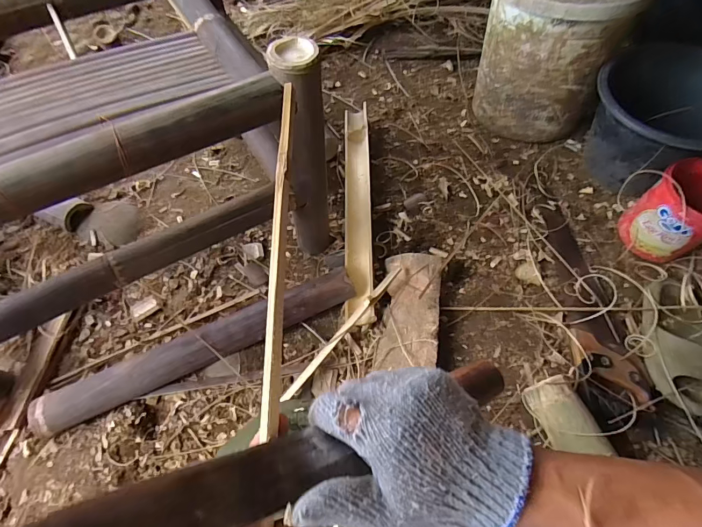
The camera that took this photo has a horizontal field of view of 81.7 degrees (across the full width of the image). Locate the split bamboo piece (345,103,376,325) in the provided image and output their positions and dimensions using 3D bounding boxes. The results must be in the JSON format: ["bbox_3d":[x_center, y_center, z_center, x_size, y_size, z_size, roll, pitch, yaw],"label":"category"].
[{"bbox_3d":[0.015,-0.135,0.867,0.054,0.044,0.543,0,62,-1],"label":"split bamboo piece"}]

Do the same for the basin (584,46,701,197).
[{"bbox_3d":[0.630,-0.283,0.846,0.273,0.224,0.266,0,62,0],"label":"basin"}]

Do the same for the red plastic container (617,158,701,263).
[{"bbox_3d":[0.623,-0.094,0.772,0.137,0.156,0.131,-26,65,-14],"label":"red plastic container"}]

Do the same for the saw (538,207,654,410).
[{"bbox_3d":[0.454,0.050,0.767,0.126,0.029,0.377,4,62,2],"label":"saw"}]

